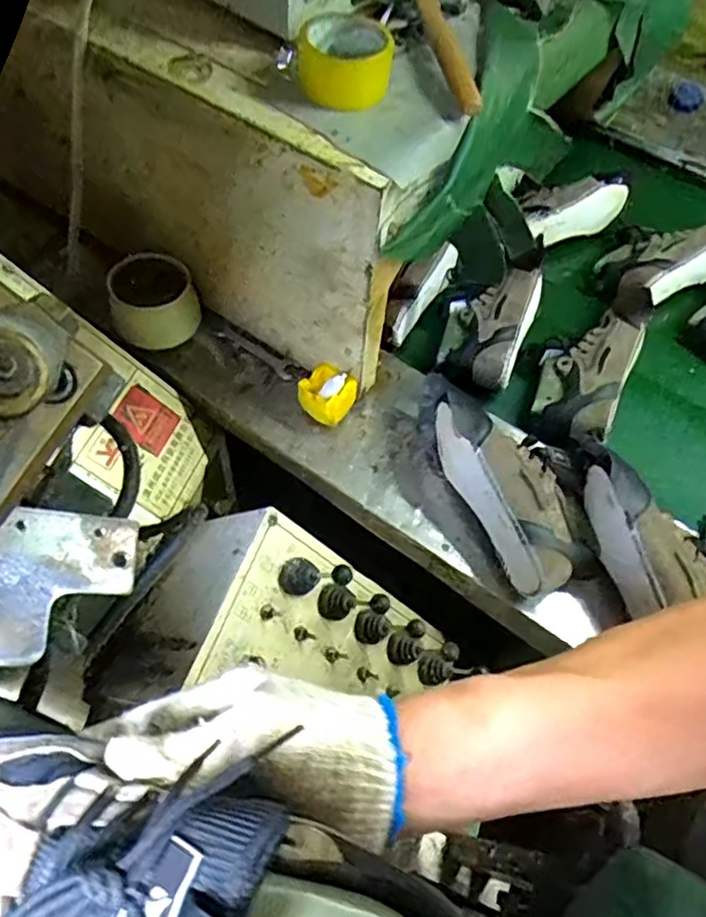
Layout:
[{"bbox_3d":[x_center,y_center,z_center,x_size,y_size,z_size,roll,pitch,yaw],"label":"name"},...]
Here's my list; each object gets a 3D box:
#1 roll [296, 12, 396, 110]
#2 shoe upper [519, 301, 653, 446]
[{"bbox_3d":[-0.008,-0.416,0.672,0.098,0.050,0.098,1,59,-2],"label":"roll"},{"bbox_3d":[0.347,-0.147,0.966,0.135,0.091,0.269,22,60,10],"label":"shoe upper"}]

